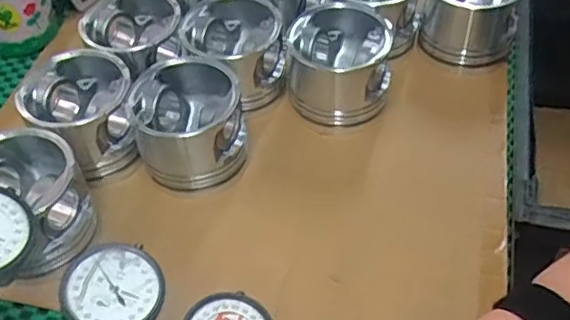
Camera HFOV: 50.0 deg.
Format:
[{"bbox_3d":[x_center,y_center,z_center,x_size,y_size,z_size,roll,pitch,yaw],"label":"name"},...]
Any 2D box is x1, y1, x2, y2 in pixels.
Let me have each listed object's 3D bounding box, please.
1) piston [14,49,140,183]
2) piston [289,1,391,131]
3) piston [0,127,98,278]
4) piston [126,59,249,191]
[{"bbox_3d":[-0.213,-0.046,0.657,0.108,0.096,0.119,-13,50,-7],"label":"piston"},{"bbox_3d":[0.063,-0.107,0.701,0.112,0.096,0.123,3,50,6],"label":"piston"},{"bbox_3d":[-0.241,0.038,0.588,0.103,0.105,0.107,-2,49,2],"label":"piston"},{"bbox_3d":[-0.097,-0.038,0.646,0.109,0.087,0.113,1,49,4],"label":"piston"}]

